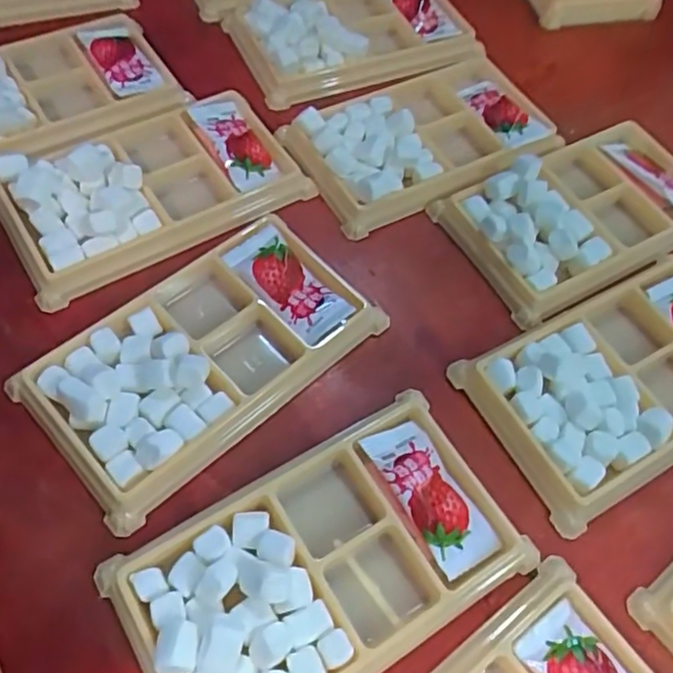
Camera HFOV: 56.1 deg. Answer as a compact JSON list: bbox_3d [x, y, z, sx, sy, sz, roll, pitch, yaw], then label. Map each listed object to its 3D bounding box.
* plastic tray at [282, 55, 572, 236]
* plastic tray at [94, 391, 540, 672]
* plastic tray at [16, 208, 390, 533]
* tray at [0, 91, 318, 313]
[{"bbox_3d":[0.048,-0.107,0.331,0.134,0.016,0.080,-29,66,-19],"label":"plastic tray"},{"bbox_3d":[-0.004,0.078,0.217,0.136,0.017,0.074,-27,66,-18],"label":"plastic tray"},{"bbox_3d":[-0.054,0.004,0.257,0.133,0.017,0.075,-40,70,-23],"label":"plastic tray"},{"bbox_3d":[-0.089,-0.074,0.297,0.135,0.019,0.077,-32,67,-20],"label":"tray"}]

